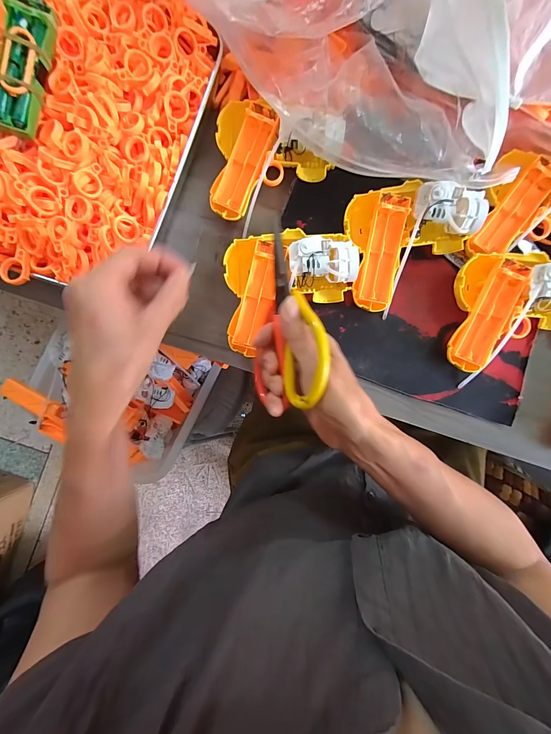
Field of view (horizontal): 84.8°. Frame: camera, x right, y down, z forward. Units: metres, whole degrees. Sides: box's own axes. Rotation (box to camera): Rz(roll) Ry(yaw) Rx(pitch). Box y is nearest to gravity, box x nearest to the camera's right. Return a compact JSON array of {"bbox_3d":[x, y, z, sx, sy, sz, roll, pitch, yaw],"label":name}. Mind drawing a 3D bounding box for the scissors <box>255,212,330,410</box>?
[{"bbox_3d":[0.014,-0.050,0.248,0.008,0.080,0.159,6,91,-40],"label":"scissors"}]

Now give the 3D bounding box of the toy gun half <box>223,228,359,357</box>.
[{"bbox_3d":[0.015,-0.083,0.315,0.137,0.035,0.114,-9,87,-1],"label":"toy gun half"}]

